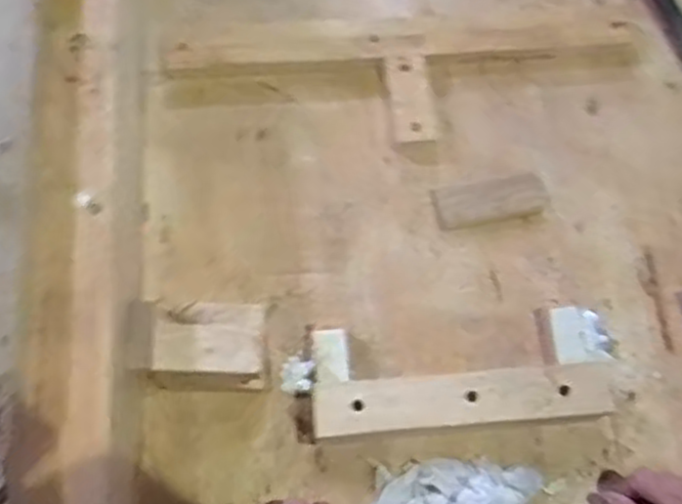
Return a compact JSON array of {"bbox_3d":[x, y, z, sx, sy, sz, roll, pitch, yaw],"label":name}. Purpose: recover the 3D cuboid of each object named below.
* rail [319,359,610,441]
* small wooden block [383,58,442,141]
[{"bbox_3d":[0.111,0.126,0.663,0.265,0.050,0.048,-7,68,-3],"label":"rail"},{"bbox_3d":[0.070,-0.152,0.776,0.043,0.019,0.090,-10,68,-5],"label":"small wooden block"}]

